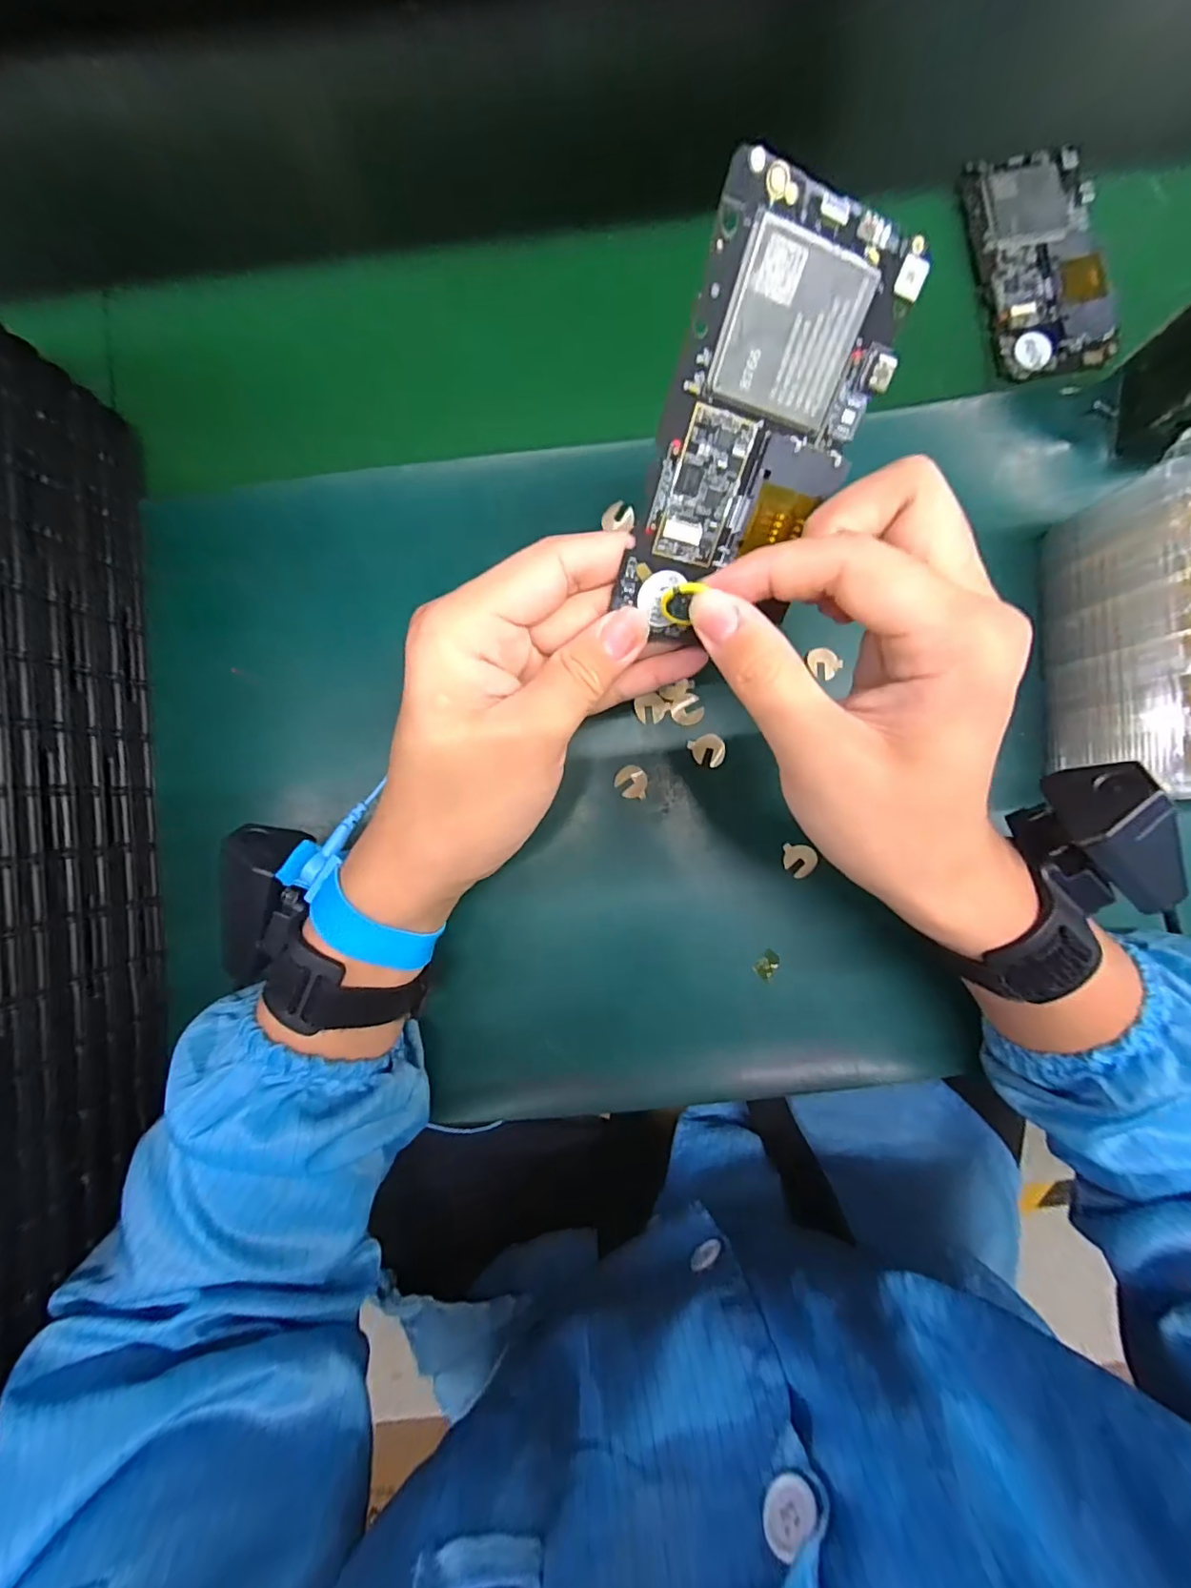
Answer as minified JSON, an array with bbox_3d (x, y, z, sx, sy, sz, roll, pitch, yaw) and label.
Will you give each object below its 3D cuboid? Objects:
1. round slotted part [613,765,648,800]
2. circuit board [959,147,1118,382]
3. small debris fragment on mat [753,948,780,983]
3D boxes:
[{"bbox_3d":[0.019,-0.007,0.306,0.017,0.004,0.018,0,87,1],"label":"round slotted part"},{"bbox_3d":[0.249,-0.298,0.317,0.068,0.010,0.124,-11,87,1],"label":"circuit board"},{"bbox_3d":[0.094,0.092,0.305,0.011,0.004,0.015,35,88,3],"label":"small debris fragment on mat"}]

